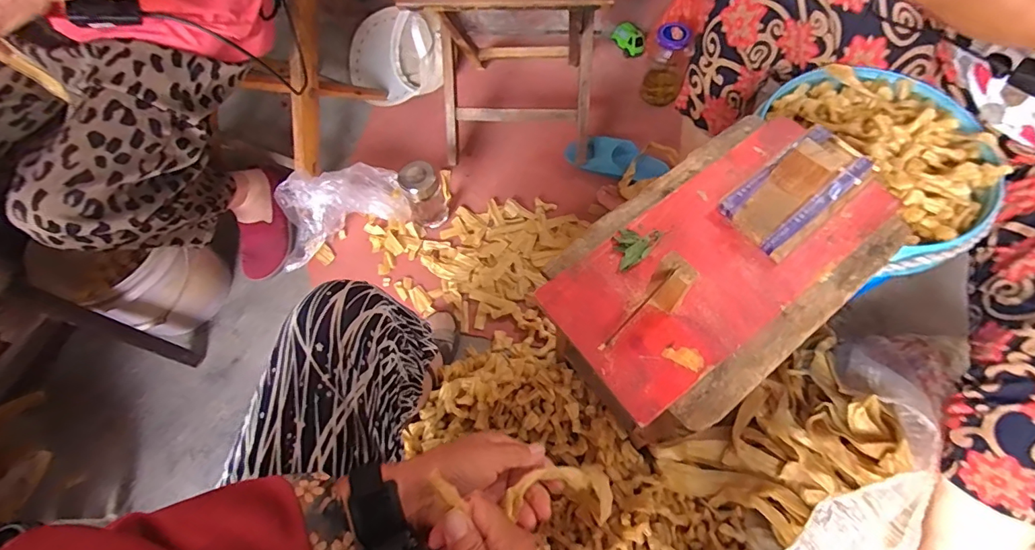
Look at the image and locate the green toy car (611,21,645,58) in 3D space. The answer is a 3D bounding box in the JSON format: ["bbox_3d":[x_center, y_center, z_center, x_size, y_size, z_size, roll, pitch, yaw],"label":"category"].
[{"bbox_3d":[0.286,-0.603,1.239,0.087,0.053,0.055,37,72,18],"label":"green toy car"}]

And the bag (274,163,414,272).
[{"bbox_3d":[-0.367,-0.139,0.980,0.275,0.169,0.122,-22,66,-7],"label":"bag"}]

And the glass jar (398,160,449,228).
[{"bbox_3d":[-0.187,-0.158,0.991,0.068,0.165,0.067,-1,65,2],"label":"glass jar"}]

